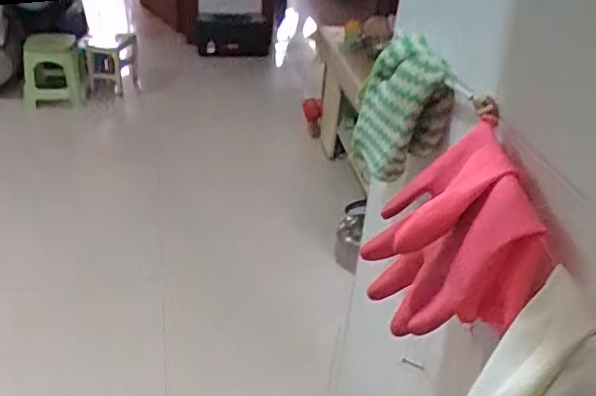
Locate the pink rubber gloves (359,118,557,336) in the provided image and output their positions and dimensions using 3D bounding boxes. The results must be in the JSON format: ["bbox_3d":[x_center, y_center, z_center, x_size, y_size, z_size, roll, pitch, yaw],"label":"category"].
[{"bbox_3d":[0.125,0.036,0.505,0.090,0.150,0.159,-4,33,-14],"label":"pink rubber gloves"}]

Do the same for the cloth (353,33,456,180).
[{"bbox_3d":[0.111,-0.090,0.647,0.067,0.137,0.105,-1,33,-9],"label":"cloth"}]

